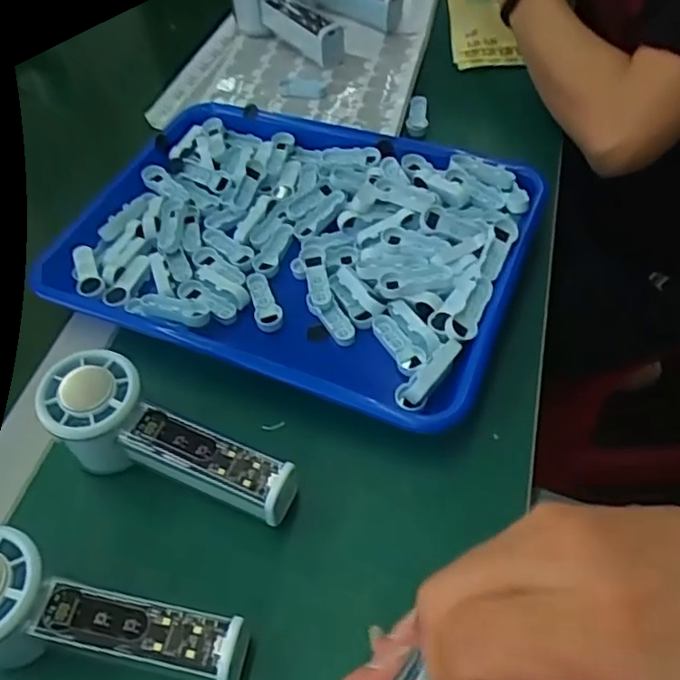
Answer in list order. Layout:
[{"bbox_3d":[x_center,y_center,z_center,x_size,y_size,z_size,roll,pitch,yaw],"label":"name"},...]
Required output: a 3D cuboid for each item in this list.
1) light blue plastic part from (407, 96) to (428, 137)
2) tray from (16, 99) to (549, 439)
[{"bbox_3d":[0.072,-0.206,0.583,0.018,0.016,0.048,6,53,8],"label":"light blue plastic part"},{"bbox_3d":[-0.031,-0.075,0.474,0.320,0.038,0.248,14,56,16],"label":"tray"}]

